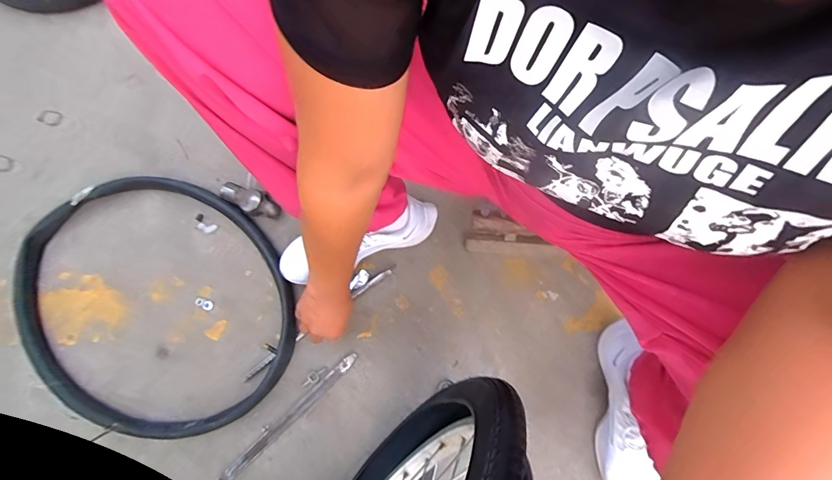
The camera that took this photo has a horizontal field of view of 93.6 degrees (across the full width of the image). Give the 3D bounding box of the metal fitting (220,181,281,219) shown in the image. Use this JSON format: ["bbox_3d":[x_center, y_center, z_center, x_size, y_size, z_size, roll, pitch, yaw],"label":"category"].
[{"bbox_3d":[-0.295,-0.071,0.693,0.108,0.042,0.048,23,80,5],"label":"metal fitting"}]

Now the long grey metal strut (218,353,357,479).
[{"bbox_3d":[-0.206,0.292,0.642,0.280,0.010,0.021,-42,80,-8],"label":"long grey metal strut"}]

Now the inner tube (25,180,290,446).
[{"bbox_3d":[-0.435,0.103,0.659,0.490,0.042,0.391,39,80,8],"label":"inner tube"}]

